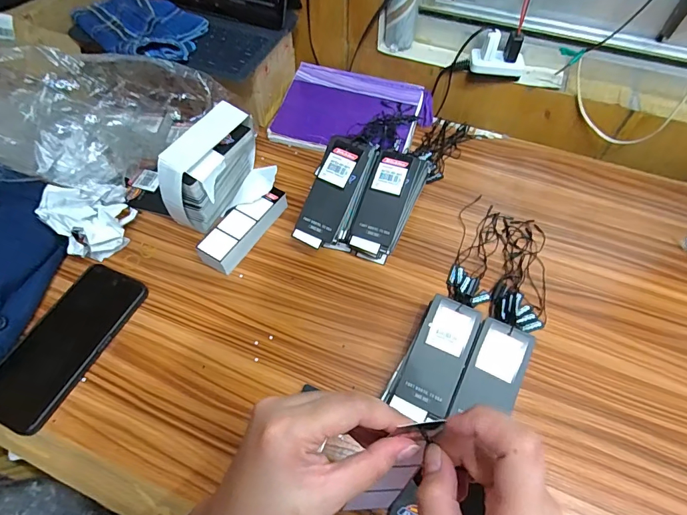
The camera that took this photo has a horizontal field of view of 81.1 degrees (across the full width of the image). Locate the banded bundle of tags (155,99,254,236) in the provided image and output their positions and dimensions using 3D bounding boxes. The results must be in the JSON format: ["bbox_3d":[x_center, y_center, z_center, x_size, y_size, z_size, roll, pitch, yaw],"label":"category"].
[{"bbox_3d":[-0.156,-0.106,0.487,0.053,0.105,0.135,21,59,13],"label":"banded bundle of tags"}]

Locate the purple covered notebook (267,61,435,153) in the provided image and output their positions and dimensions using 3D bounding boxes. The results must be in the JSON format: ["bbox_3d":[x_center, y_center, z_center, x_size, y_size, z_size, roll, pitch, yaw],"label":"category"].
[{"bbox_3d":[0.015,-0.214,0.600,0.219,0.031,0.163,14,58,8],"label":"purple covered notebook"}]

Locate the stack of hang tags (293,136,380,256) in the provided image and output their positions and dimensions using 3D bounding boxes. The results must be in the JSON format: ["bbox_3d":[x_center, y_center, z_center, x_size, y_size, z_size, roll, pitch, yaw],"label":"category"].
[{"bbox_3d":[-0.005,-0.076,0.478,0.060,0.046,0.138,22,91,13],"label":"stack of hang tags"}]

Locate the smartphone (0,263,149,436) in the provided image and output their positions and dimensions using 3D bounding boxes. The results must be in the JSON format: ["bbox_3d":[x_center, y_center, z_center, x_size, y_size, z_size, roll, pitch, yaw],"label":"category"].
[{"bbox_3d":[-0.286,0.087,0.415,0.079,0.012,0.170,20,59,12],"label":"smartphone"}]

